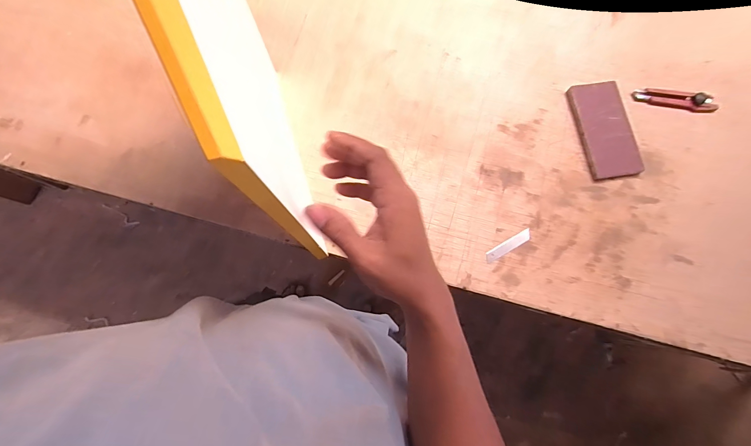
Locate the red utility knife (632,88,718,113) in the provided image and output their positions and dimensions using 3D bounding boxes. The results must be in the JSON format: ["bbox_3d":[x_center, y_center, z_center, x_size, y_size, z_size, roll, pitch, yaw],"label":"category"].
[{"bbox_3d":[0.579,-0.238,0.652,0.151,0.016,0.039,7,76,1],"label":"red utility knife"}]

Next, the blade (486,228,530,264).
[{"bbox_3d":[0.234,0.040,0.593,0.094,0.004,0.019,-29,72,-5],"label":"blade"}]

